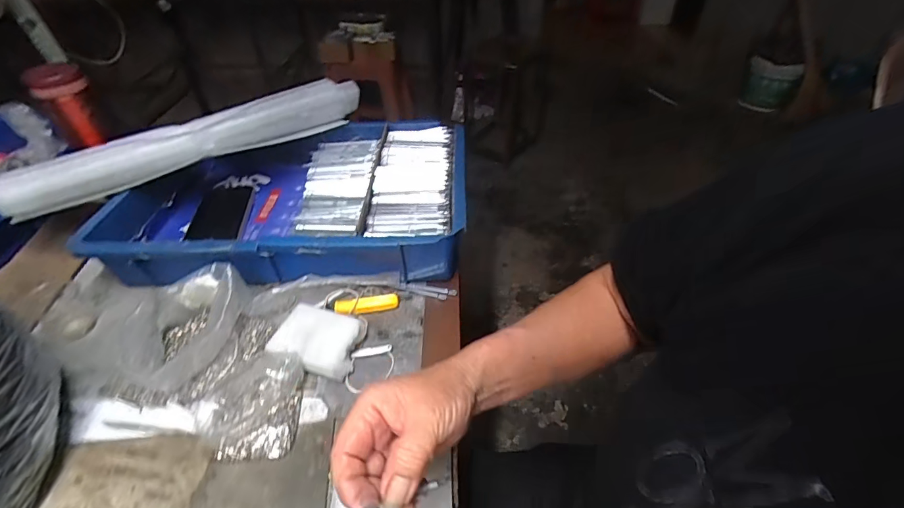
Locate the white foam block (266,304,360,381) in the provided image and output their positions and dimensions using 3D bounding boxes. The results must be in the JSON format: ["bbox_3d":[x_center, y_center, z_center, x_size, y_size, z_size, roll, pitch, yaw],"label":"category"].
[{"bbox_3d":[-0.135,0.086,0.425,0.084,0.025,0.064,14,44,15],"label":"white foam block"}]

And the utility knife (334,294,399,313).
[{"bbox_3d":[-0.095,0.056,0.471,0.069,0.008,0.017,-8,42,-8],"label":"utility knife"}]

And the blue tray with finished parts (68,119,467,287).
[{"bbox_3d":[-0.201,-0.072,0.565,0.423,0.087,0.274,-1,42,0],"label":"blue tray with finished parts"}]

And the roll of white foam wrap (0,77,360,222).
[{"bbox_3d":[-0.327,-0.154,0.559,0.437,0.060,0.053,-25,47,-25],"label":"roll of white foam wrap"}]

